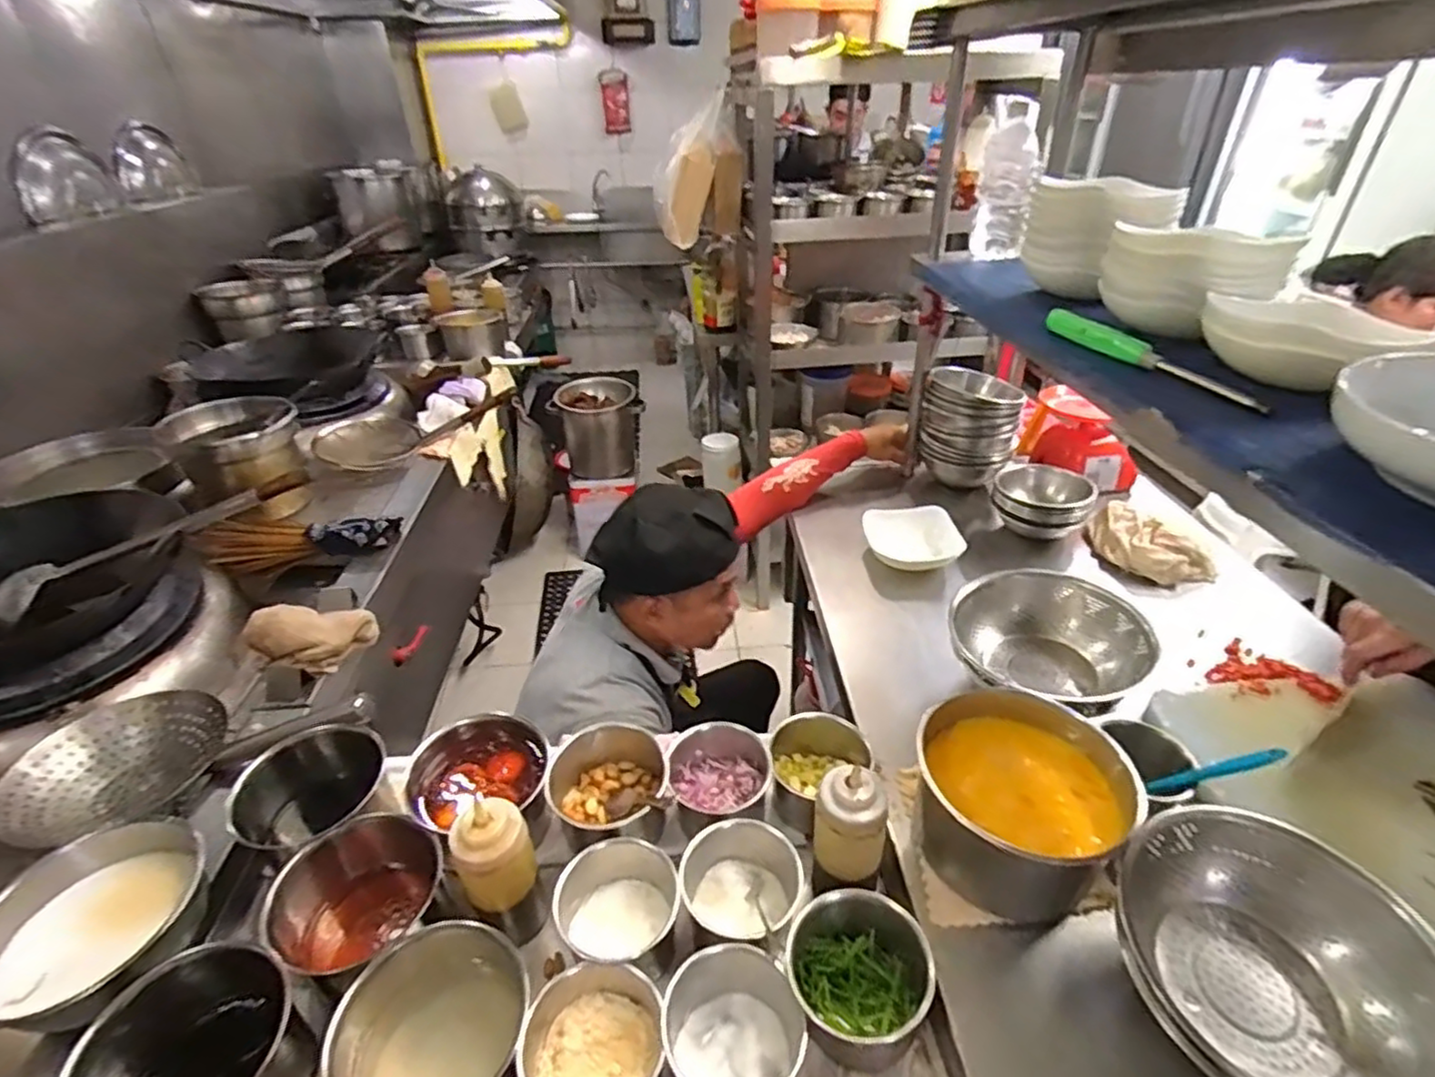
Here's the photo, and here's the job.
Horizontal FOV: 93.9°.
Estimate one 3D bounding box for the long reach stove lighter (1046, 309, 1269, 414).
[{"bbox_3d":[0.430,-0.185,0.669,0.026,0.025,0.250,-14,36,-17],"label":"long reach stove lighter"}]

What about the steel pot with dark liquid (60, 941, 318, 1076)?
[{"bbox_3d":[-0.437,0.440,0.567,0.140,0.116,0.152,-1,34,1],"label":"steel pot with dark liquid"}]

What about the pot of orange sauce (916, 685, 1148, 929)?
[{"bbox_3d":[0.299,0.268,0.676,0.193,0.126,0.168,9,36,16],"label":"pot of orange sauce"}]

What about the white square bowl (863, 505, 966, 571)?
[{"bbox_3d":[0.328,0.000,1.139,0.155,0.056,0.134,-1,34,1],"label":"white square bowl"}]

